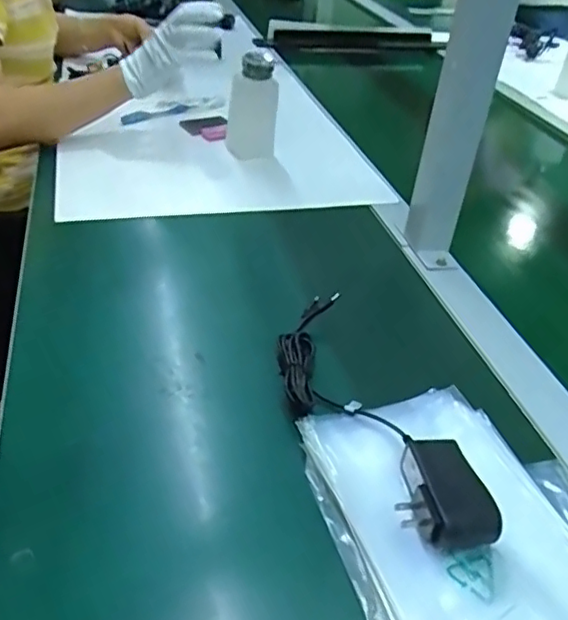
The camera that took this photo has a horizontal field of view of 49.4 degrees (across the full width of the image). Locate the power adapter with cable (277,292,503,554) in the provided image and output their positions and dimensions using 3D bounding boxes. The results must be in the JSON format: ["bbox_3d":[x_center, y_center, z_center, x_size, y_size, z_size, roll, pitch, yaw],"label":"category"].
[{"bbox_3d":[0.056,0.075,0.466,0.084,0.028,0.251,-10,39,-21],"label":"power adapter with cable"}]

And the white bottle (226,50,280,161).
[{"bbox_3d":[-0.041,-0.282,0.845,0.066,0.128,0.050,1,36,-7],"label":"white bottle"}]

